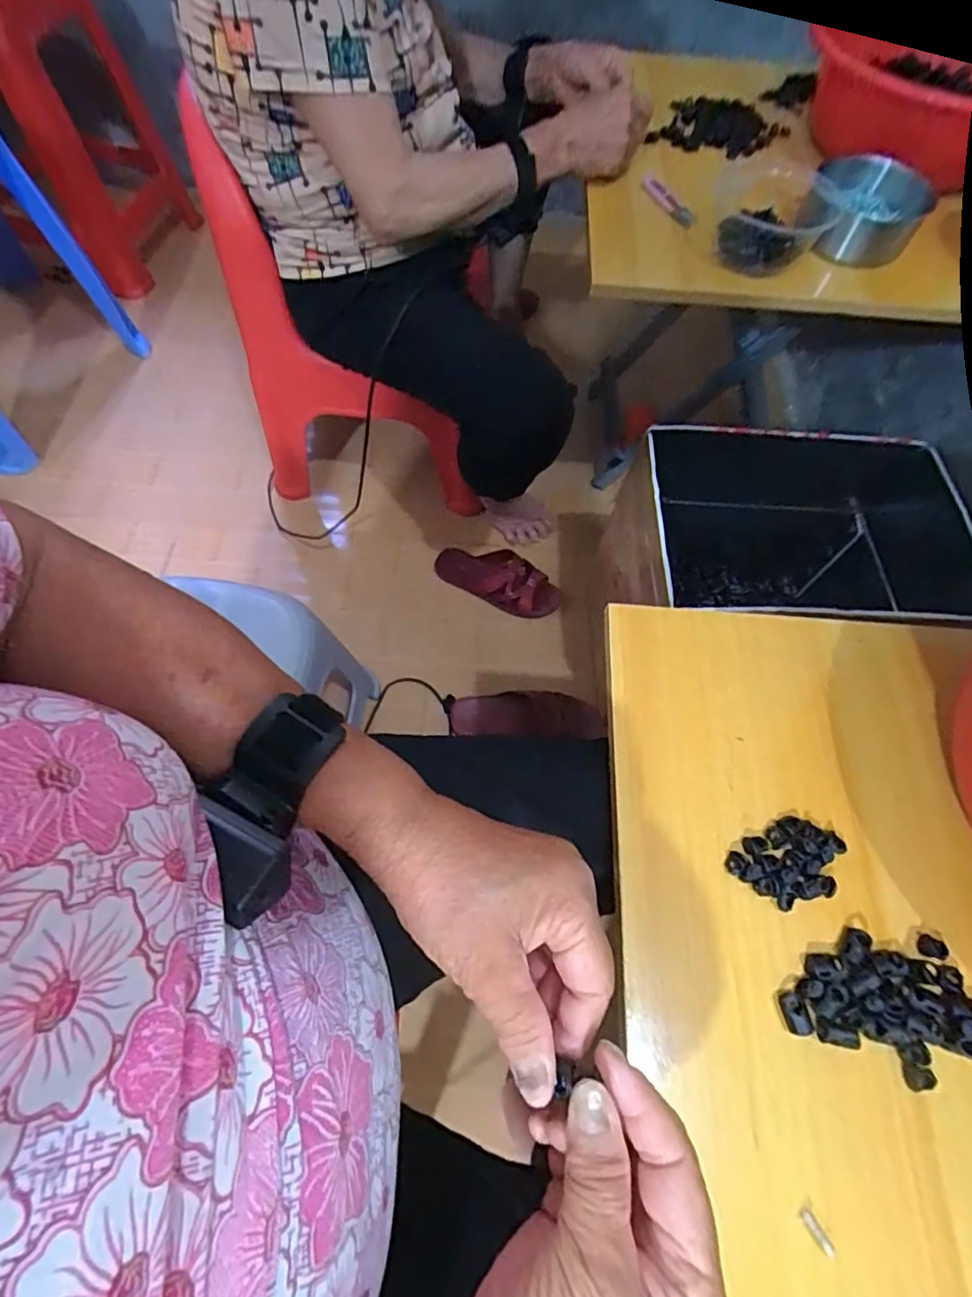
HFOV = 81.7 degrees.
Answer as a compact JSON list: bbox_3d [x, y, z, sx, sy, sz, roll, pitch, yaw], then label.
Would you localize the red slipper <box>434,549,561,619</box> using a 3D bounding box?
[{"bbox_3d":[0.021,-0.124,1.014,0.228,0.049,0.093,22,65,8],"label":"red slipper"}]

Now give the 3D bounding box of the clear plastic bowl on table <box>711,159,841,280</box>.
[{"bbox_3d":[0.338,-0.508,0.660,0.139,0.061,0.149,16,65,5],"label":"clear plastic bowl on table"}]

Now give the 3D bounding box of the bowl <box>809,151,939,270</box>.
[{"bbox_3d":[0.442,-0.511,0.660,0.125,0.061,0.133,25,66,9],"label":"bowl"}]

